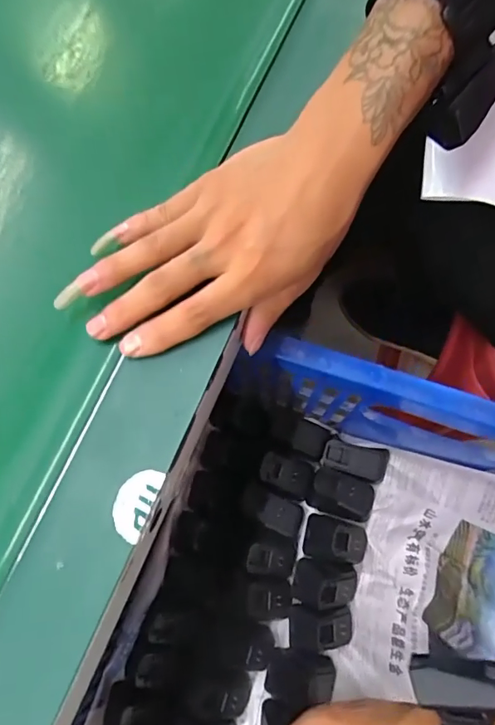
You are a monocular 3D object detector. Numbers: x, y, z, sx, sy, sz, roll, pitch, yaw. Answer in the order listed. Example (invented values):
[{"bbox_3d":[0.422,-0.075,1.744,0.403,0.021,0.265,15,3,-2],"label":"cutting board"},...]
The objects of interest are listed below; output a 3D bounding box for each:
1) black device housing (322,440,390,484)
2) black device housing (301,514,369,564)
[{"bbox_3d":[0.117,0.108,0.521,0.068,0.024,0.035,10,75,5],"label":"black device housing"},{"bbox_3d":[0.094,0.182,0.498,0.067,0.037,0.047,6,75,4],"label":"black device housing"}]

